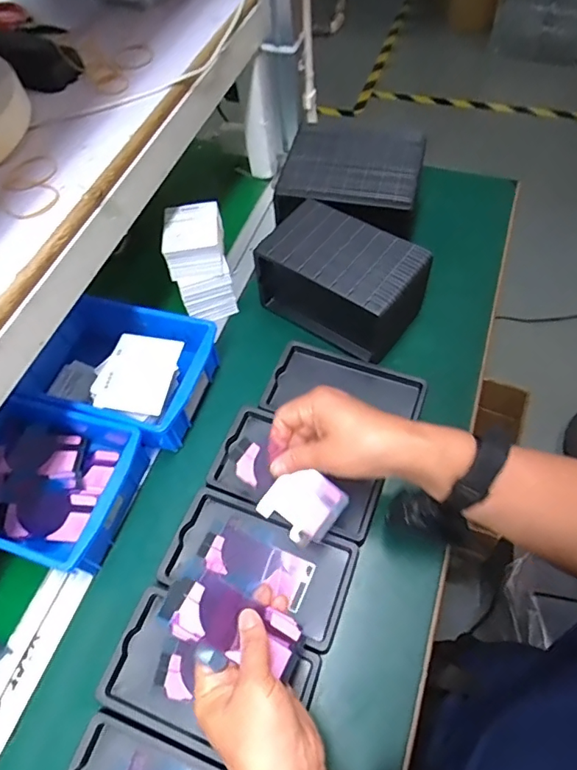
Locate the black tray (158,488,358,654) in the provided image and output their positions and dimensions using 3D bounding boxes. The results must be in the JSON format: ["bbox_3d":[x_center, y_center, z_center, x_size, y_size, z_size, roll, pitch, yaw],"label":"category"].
[{"bbox_3d":[-0.025,0.160,0.453,0.158,0.018,0.090,18,62,14],"label":"black tray"}]

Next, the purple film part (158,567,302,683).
[{"bbox_3d":[-0.039,0.173,0.372,0.104,0.006,0.047,25,62,-5],"label":"purple film part"}]

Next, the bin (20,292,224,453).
[{"bbox_3d":[-0.176,-0.016,0.536,0.189,0.062,0.134,17,62,14],"label":"bin"}]

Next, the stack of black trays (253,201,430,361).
[{"bbox_3d":[0.058,-0.117,0.564,0.163,0.098,0.096,31,66,20],"label":"stack of black trays"}]

